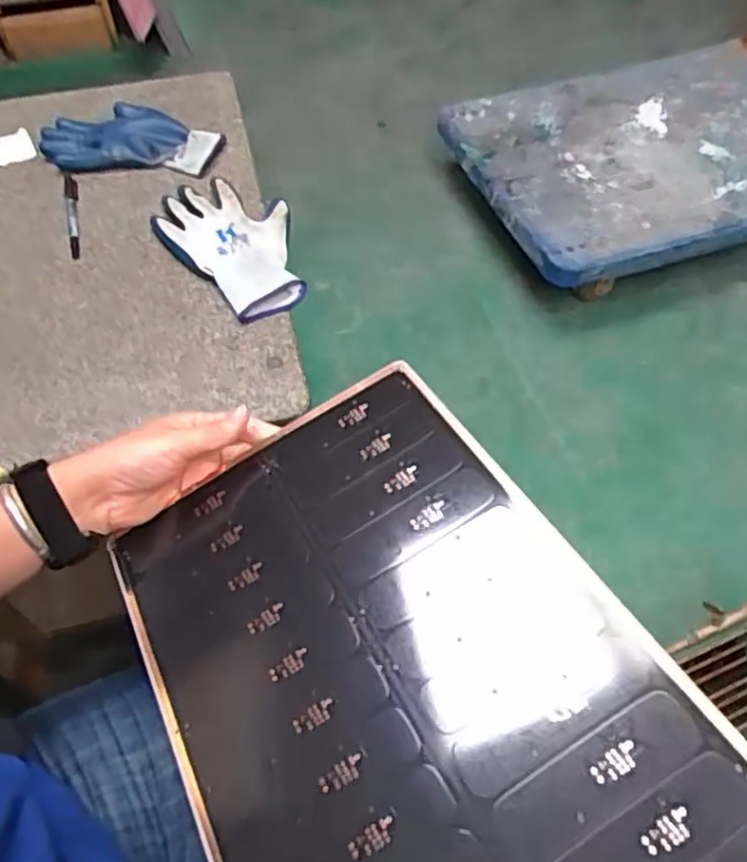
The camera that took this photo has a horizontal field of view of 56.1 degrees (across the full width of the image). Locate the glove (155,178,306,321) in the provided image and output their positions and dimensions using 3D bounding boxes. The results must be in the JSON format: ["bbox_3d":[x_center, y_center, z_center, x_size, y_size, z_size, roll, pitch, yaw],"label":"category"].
[{"bbox_3d":[-0.144,-0.212,0.773,0.134,0.030,0.205,-37,63,-22],"label":"glove"}]

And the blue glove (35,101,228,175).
[{"bbox_3d":[-0.301,-0.373,0.881,0.209,0.023,0.123,11,56,7],"label":"blue glove"}]

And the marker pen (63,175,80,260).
[{"bbox_3d":[-0.346,-0.248,0.809,0.017,0.010,0.151,-15,56,-7],"label":"marker pen"}]

